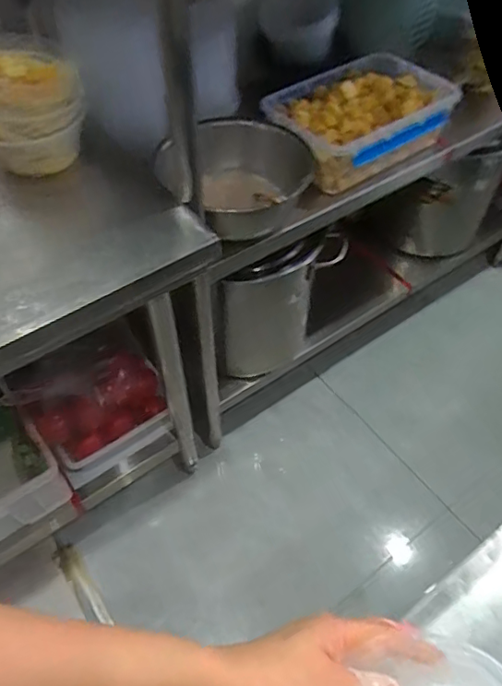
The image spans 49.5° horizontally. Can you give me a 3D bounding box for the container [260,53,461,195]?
[{"bbox_3d":[0.214,-0.465,1.108,0.350,0.099,0.232,-30,58,-21],"label":"container"}]

